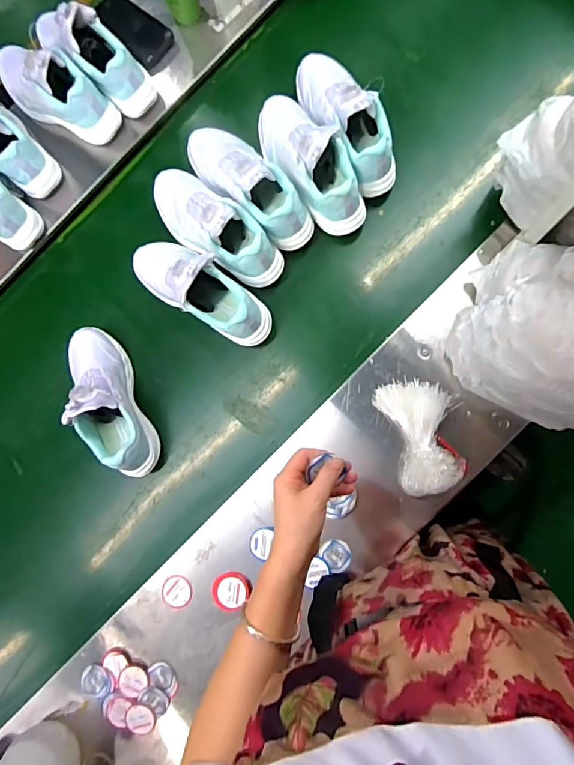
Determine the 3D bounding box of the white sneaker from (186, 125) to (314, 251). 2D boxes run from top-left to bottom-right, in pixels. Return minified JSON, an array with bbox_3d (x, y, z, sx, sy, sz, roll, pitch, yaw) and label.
[{"bbox_3d":[-0.064,-0.329,0.708,0.093,0.105,0.257,-45,81,0],"label":"white sneaker"}]

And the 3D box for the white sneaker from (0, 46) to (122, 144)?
[{"bbox_3d":[-0.402,-0.499,0.749,0.216,0.107,0.088,25,87,8],"label":"white sneaker"}]

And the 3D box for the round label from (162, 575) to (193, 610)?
[{"bbox_3d":[-0.175,0.334,0.702,0.048,0.004,0.049,-1,82,4],"label":"round label"}]

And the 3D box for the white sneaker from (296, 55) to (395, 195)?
[{"bbox_3d":[0.091,-0.426,0.705,0.083,0.123,0.255,-30,82,2],"label":"white sneaker"}]

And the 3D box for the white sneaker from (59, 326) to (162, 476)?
[{"bbox_3d":[-0.293,0.031,0.706,0.081,0.163,0.249,-23,82,3],"label":"white sneaker"}]

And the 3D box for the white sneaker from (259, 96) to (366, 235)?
[{"bbox_3d":[0.033,-0.360,0.709,0.092,0.124,0.259,-36,81,2],"label":"white sneaker"}]

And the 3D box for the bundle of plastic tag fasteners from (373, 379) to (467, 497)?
[{"bbox_3d":[0.210,0.074,0.648,0.117,0.057,0.165,-16,83,4],"label":"bundle of plastic tag fasteners"}]

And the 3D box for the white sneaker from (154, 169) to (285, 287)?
[{"bbox_3d":[-0.118,-0.258,0.704,0.256,0.094,0.103,39,89,9],"label":"white sneaker"}]

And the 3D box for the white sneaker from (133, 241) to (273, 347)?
[{"bbox_3d":[-0.144,-0.157,0.691,0.258,0.124,0.091,33,88,9],"label":"white sneaker"}]

